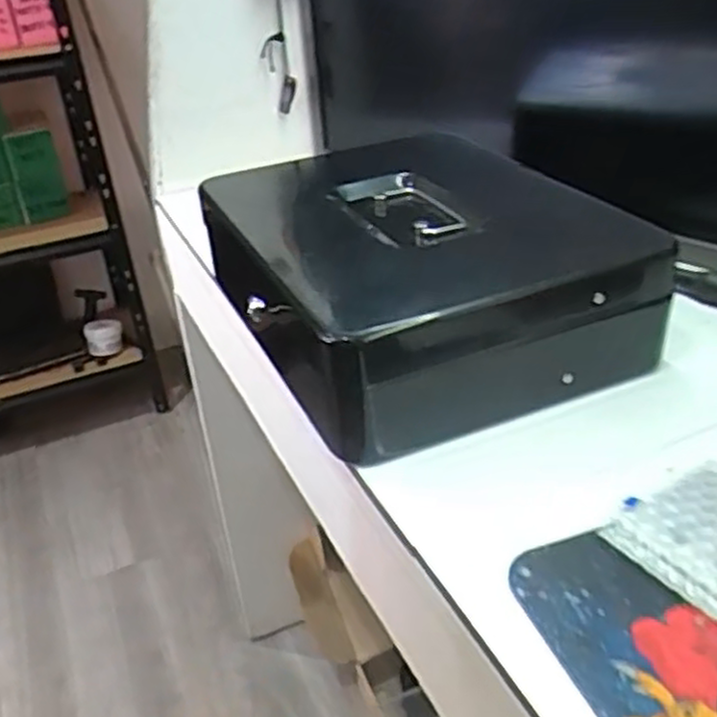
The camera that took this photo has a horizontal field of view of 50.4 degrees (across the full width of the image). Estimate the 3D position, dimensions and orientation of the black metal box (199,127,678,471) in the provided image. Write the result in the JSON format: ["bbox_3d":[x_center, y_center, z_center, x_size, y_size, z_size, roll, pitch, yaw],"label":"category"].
[{"bbox_3d":[0.036,-0.070,0.550,0.235,0.087,0.293,-12,33,-16],"label":"black metal box"}]

